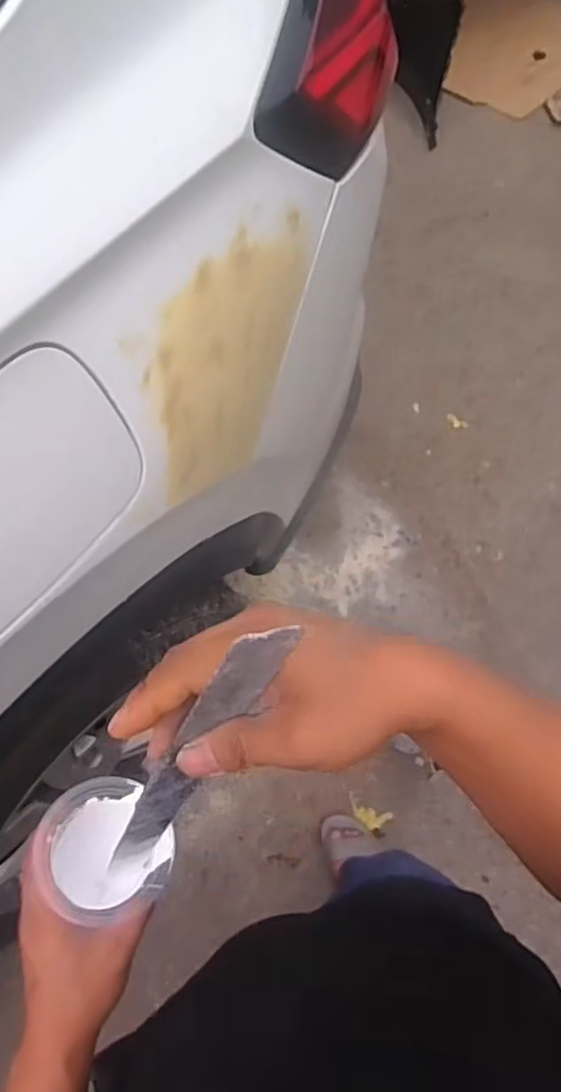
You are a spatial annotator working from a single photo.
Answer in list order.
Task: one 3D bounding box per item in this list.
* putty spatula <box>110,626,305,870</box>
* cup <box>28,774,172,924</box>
[{"bbox_3d":[-0.056,0.128,0.346,0.033,0.301,0.005,-4,53,-30],"label":"putty spatula"},{"bbox_3d":[-0.122,0.215,0.459,0.084,0.066,0.088,1,62,-1],"label":"cup"}]

